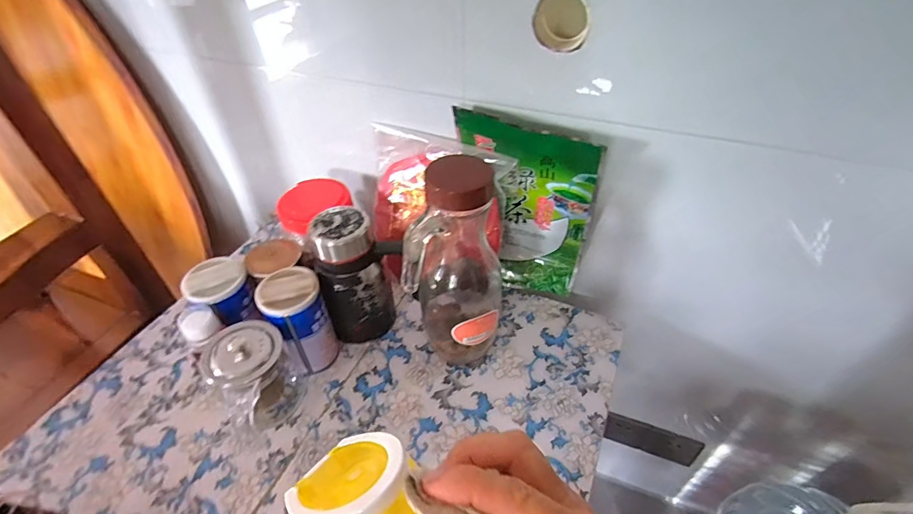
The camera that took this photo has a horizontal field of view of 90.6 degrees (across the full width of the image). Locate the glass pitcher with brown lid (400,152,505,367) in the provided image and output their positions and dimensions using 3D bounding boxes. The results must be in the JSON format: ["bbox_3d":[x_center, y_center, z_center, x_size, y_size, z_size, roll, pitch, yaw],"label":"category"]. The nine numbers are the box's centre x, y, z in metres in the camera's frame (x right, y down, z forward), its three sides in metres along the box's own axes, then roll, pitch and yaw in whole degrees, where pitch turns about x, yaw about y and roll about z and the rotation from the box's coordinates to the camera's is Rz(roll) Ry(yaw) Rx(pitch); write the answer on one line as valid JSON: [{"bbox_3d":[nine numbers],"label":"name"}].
[{"bbox_3d":[0.005,0.015,0.492,0.091,0.254,0.112,8,44,9],"label":"glass pitcher with brown lid"}]

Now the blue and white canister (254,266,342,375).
[{"bbox_3d":[-0.181,0.076,0.523,0.064,0.119,0.063,-25,49,-24],"label":"blue and white canister"}]

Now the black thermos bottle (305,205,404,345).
[{"bbox_3d":[-0.113,0.023,0.548,0.097,0.163,0.074,-9,44,-9],"label":"black thermos bottle"}]

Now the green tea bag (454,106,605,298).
[{"bbox_3d":[0.081,-0.056,0.572,0.162,0.242,0.034,17,46,18],"label":"green tea bag"}]

